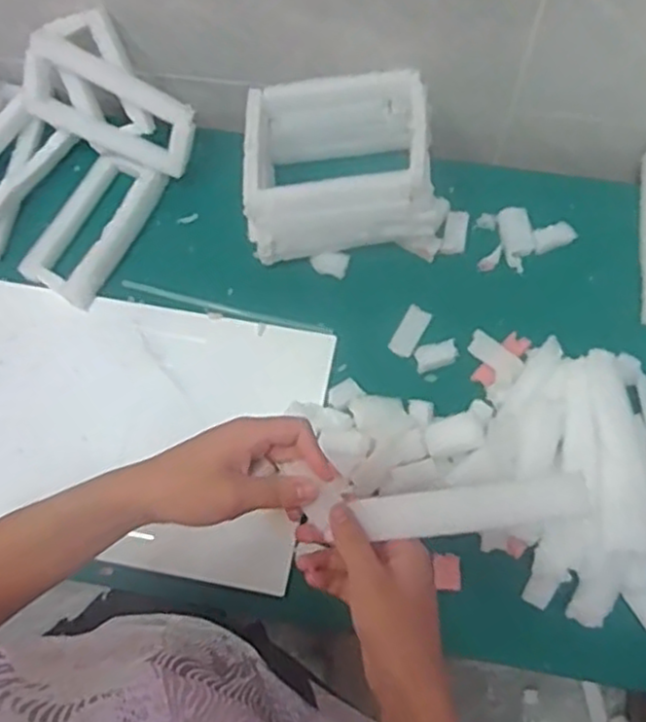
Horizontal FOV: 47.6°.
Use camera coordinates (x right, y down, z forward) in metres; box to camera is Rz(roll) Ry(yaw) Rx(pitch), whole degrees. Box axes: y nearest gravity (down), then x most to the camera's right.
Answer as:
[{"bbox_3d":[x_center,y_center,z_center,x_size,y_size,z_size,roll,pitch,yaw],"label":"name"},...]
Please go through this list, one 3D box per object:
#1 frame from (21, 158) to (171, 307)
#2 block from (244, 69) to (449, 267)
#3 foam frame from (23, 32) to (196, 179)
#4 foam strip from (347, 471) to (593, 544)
[{"bbox_3d":[-0.288,-0.169,0.912,0.098,0.030,0.190,26,72,11],"label":"frame"},{"bbox_3d":[0.022,-0.241,0.891,0.233,0.126,0.202,-7,69,-1],"label":"block"},{"bbox_3d":[-0.261,-0.305,0.898,0.211,0.102,0.031,24,38,-2],"label":"foam frame"},{"bbox_3d":[0.092,0.095,0.472,0.149,0.006,0.029,-12,66,24],"label":"foam strip"}]

